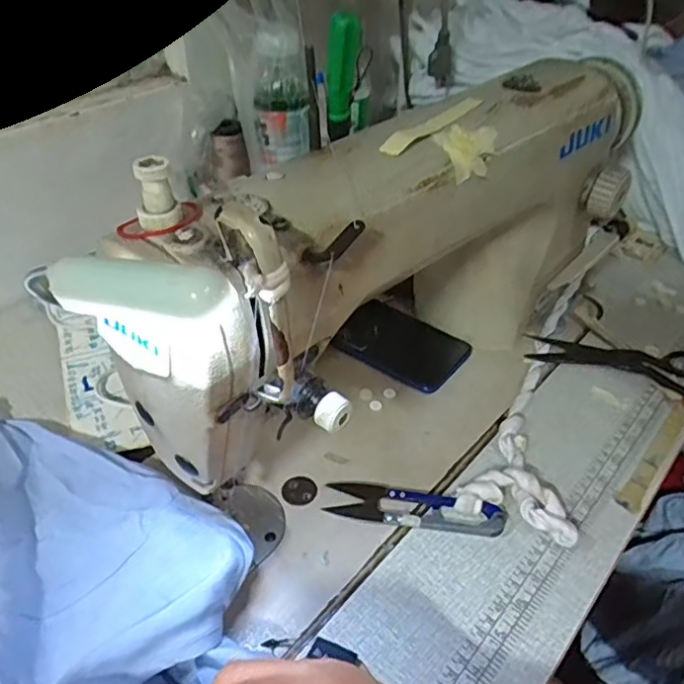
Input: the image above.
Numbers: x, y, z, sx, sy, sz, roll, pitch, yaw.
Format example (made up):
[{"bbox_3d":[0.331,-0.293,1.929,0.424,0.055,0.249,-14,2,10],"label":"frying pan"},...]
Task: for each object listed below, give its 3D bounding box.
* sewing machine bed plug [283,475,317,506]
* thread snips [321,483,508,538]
[{"bbox_3d":[-0.030,0.104,0.425,0.023,0.004,0.025,1,39,-1],"label":"sewing machine bed plug"},{"bbox_3d":[0.050,0.114,0.410,0.117,0.010,0.027,6,40,5],"label":"thread snips"}]

